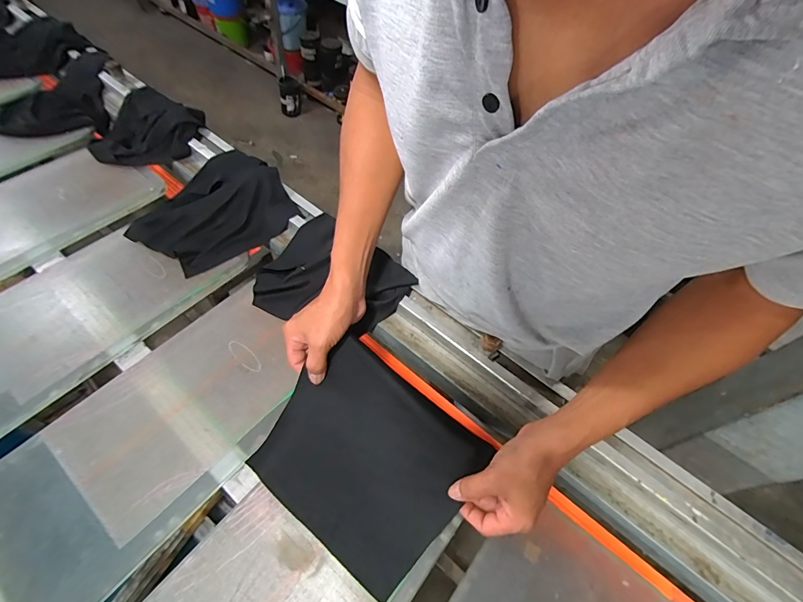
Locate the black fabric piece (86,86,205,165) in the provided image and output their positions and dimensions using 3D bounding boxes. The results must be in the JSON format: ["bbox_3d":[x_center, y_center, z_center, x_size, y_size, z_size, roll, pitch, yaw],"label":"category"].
[{"bbox_3d":[-0.469,-0.320,0.727,0.189,0.050,0.179,8,55,1],"label":"black fabric piece"}]

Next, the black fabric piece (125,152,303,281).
[{"bbox_3d":[-0.305,-0.150,0.629,0.229,0.049,0.188,-36,65,-26],"label":"black fabric piece"}]

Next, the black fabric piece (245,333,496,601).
[{"bbox_3d":[-0.042,0.170,0.438,0.218,0.051,0.178,34,59,18],"label":"black fabric piece"}]

